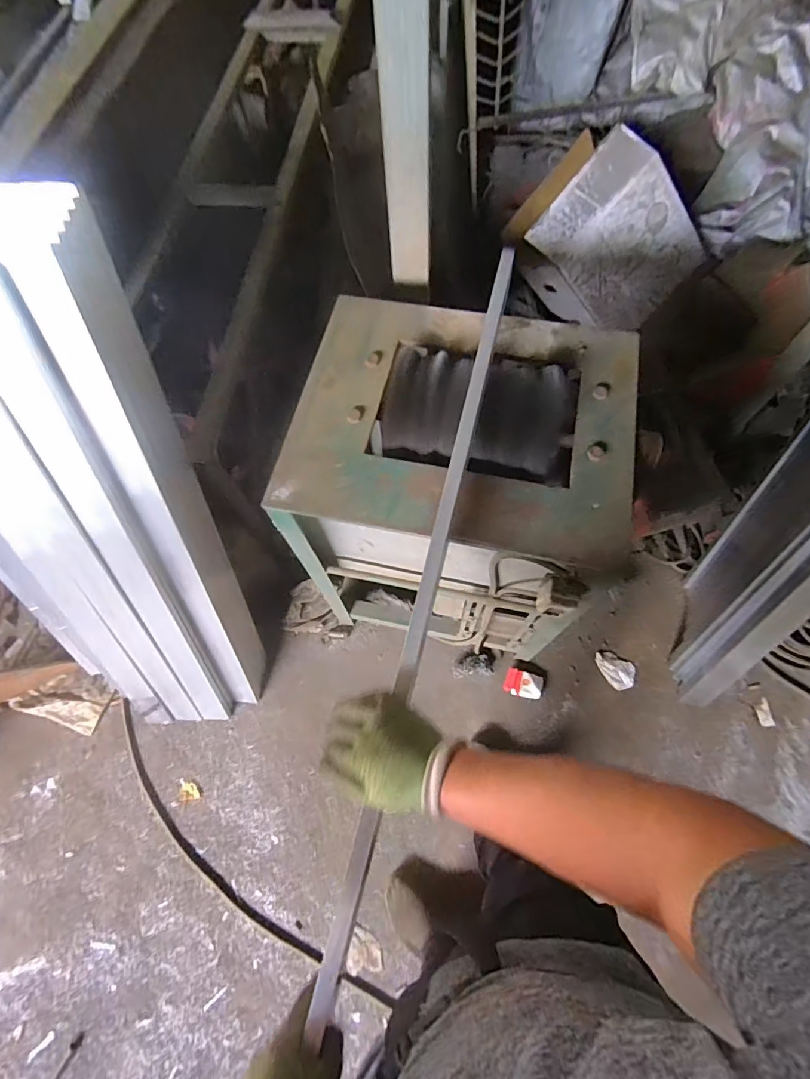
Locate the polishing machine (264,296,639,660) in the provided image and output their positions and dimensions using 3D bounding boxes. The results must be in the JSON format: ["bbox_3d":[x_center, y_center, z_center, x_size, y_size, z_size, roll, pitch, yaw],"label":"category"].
[{"bbox_3d":[0.112,-0.084,1.124,0.587,0.705,0.508,11,67,7],"label":"polishing machine"}]

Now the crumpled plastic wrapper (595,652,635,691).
[{"bbox_3d":[0.624,0.380,1.408,0.090,0.018,0.120,-26,68,-9],"label":"crumpled plastic wrapper"}]

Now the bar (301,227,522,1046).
[{"bbox_3d":[0.040,0.021,0.636,0.024,0.018,1.032,13,74,8],"label":"bar"}]

